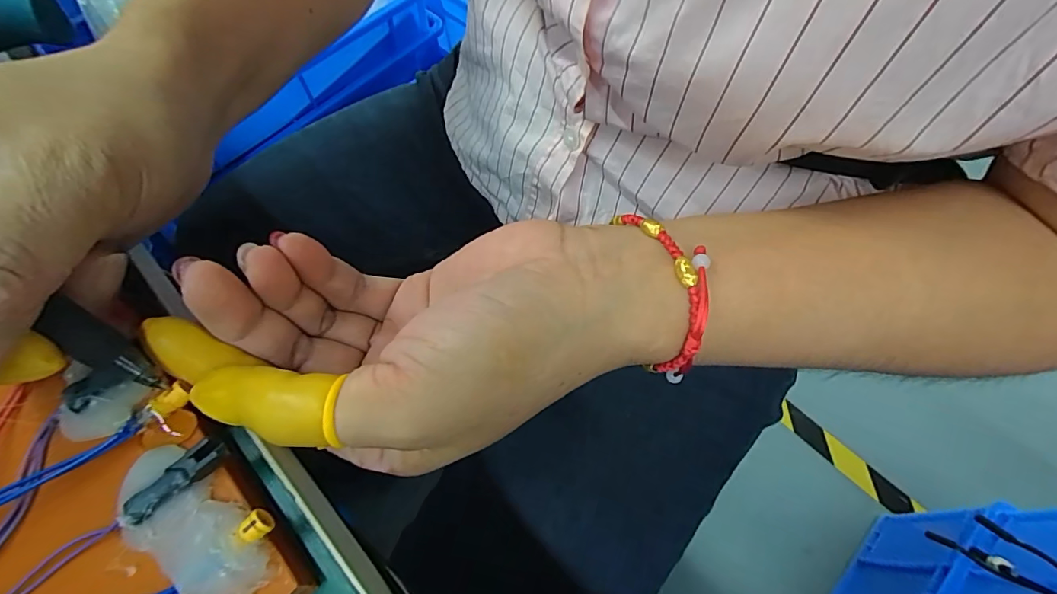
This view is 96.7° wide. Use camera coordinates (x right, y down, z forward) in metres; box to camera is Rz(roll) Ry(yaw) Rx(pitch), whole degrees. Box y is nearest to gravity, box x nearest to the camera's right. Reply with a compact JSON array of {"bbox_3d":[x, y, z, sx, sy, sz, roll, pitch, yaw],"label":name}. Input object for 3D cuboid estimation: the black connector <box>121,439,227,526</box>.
[{"bbox_3d":[-0.098,0.051,0.131,0.027,0.005,0.008,-37,69,-14],"label":"black connector"}]

